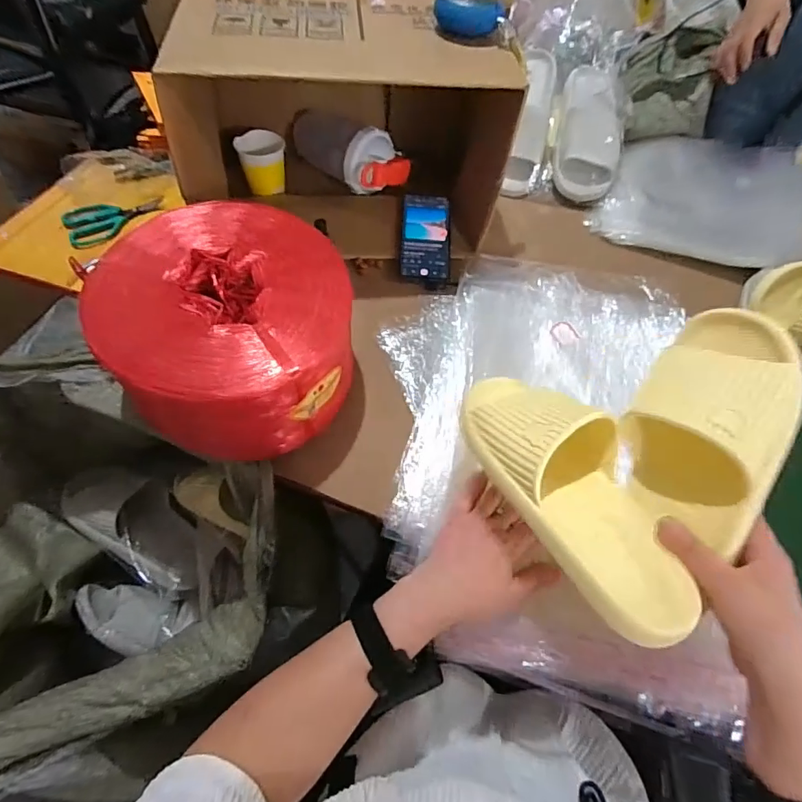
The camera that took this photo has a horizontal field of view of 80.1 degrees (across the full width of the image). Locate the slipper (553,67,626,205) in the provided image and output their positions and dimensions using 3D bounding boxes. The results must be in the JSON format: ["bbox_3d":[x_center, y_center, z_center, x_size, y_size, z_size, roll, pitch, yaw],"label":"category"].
[{"bbox_3d":[0.333,-0.476,0.841,0.116,0.069,0.266,9,75,3],"label":"slipper"}]

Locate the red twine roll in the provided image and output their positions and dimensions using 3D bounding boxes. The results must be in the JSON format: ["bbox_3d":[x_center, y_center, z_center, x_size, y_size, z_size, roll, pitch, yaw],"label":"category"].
[{"bbox_3d":[-0.188,-0.090,0.553,0.262,0.133,0.277,1,56,-2],"label":"red twine roll"}]

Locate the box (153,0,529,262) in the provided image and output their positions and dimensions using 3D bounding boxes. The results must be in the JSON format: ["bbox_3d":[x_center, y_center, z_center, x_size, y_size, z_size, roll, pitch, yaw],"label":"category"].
[{"bbox_3d":[-0.073,-0.386,0.701,0.403,0.290,0.289,0,56,-3],"label":"box"}]

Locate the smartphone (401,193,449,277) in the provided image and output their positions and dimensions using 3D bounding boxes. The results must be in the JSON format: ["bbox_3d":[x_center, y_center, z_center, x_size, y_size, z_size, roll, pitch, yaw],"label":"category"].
[{"bbox_3d":[0.038,-0.253,0.724,0.073,0.015,0.156,4,69,-5],"label":"smartphone"}]

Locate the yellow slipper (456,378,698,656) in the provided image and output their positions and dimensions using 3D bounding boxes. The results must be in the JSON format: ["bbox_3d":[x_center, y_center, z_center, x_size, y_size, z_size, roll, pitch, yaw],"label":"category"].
[{"bbox_3d":[0.146,0.068,0.407,0.116,0.085,0.256,-19,56,-15],"label":"yellow slipper"}]

